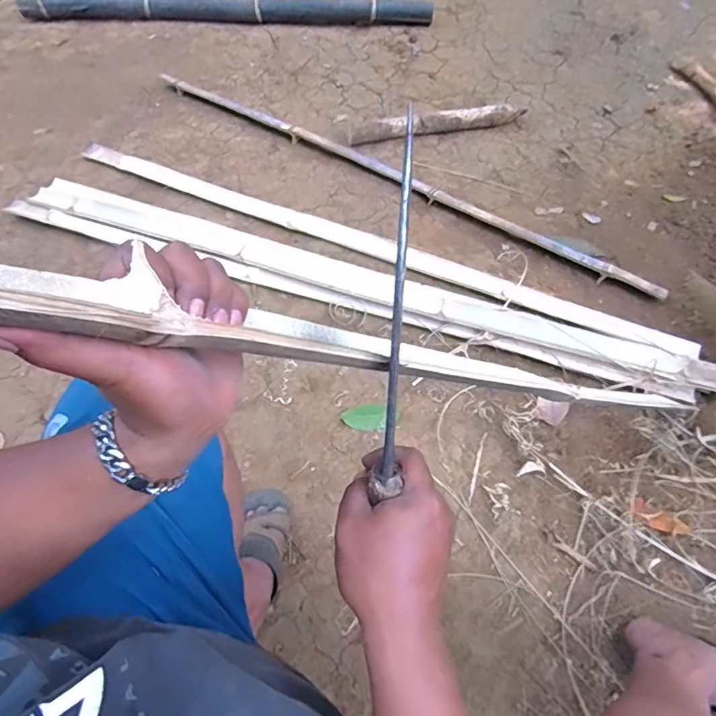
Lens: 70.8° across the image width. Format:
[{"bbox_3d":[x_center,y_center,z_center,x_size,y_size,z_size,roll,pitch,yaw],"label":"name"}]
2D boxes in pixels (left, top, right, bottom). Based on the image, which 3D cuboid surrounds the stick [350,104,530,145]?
[{"bbox_3d":[0.262,-0.760,1.633,0.587,0.068,0.070,-14,58,-9],"label":"stick"}]

